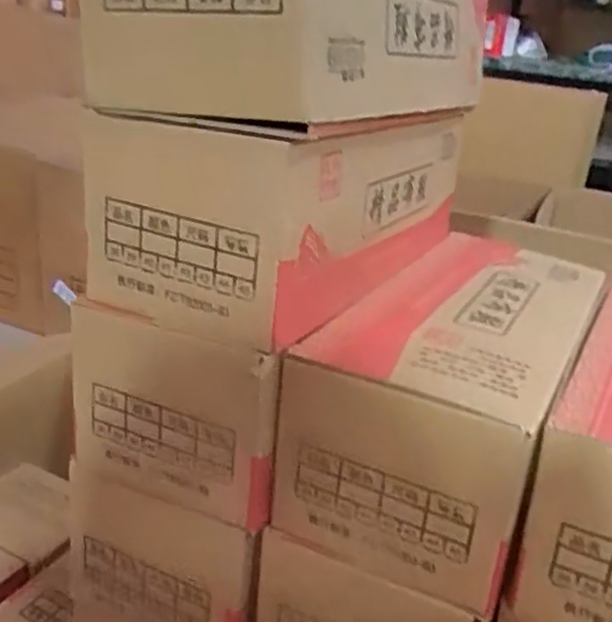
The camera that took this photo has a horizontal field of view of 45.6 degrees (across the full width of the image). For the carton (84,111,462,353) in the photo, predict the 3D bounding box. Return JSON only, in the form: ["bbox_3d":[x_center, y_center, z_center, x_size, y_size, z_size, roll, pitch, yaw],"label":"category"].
[{"bbox_3d":[-0.004,-0.079,0.481,0.138,0.103,0.264,16,25,20],"label":"carton"}]

